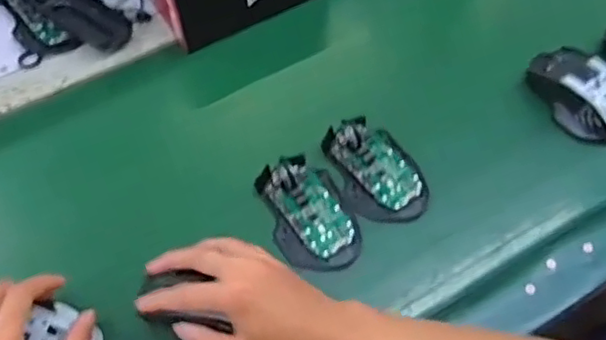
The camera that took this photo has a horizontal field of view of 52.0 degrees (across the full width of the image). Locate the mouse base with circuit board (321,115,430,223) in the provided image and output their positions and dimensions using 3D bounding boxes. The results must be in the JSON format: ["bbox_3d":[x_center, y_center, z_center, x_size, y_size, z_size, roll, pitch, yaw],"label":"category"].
[{"bbox_3d":[0.070,-0.003,0.582,0.069,0.032,0.107,-23,60,-12],"label":"mouse base with circuit board"}]

